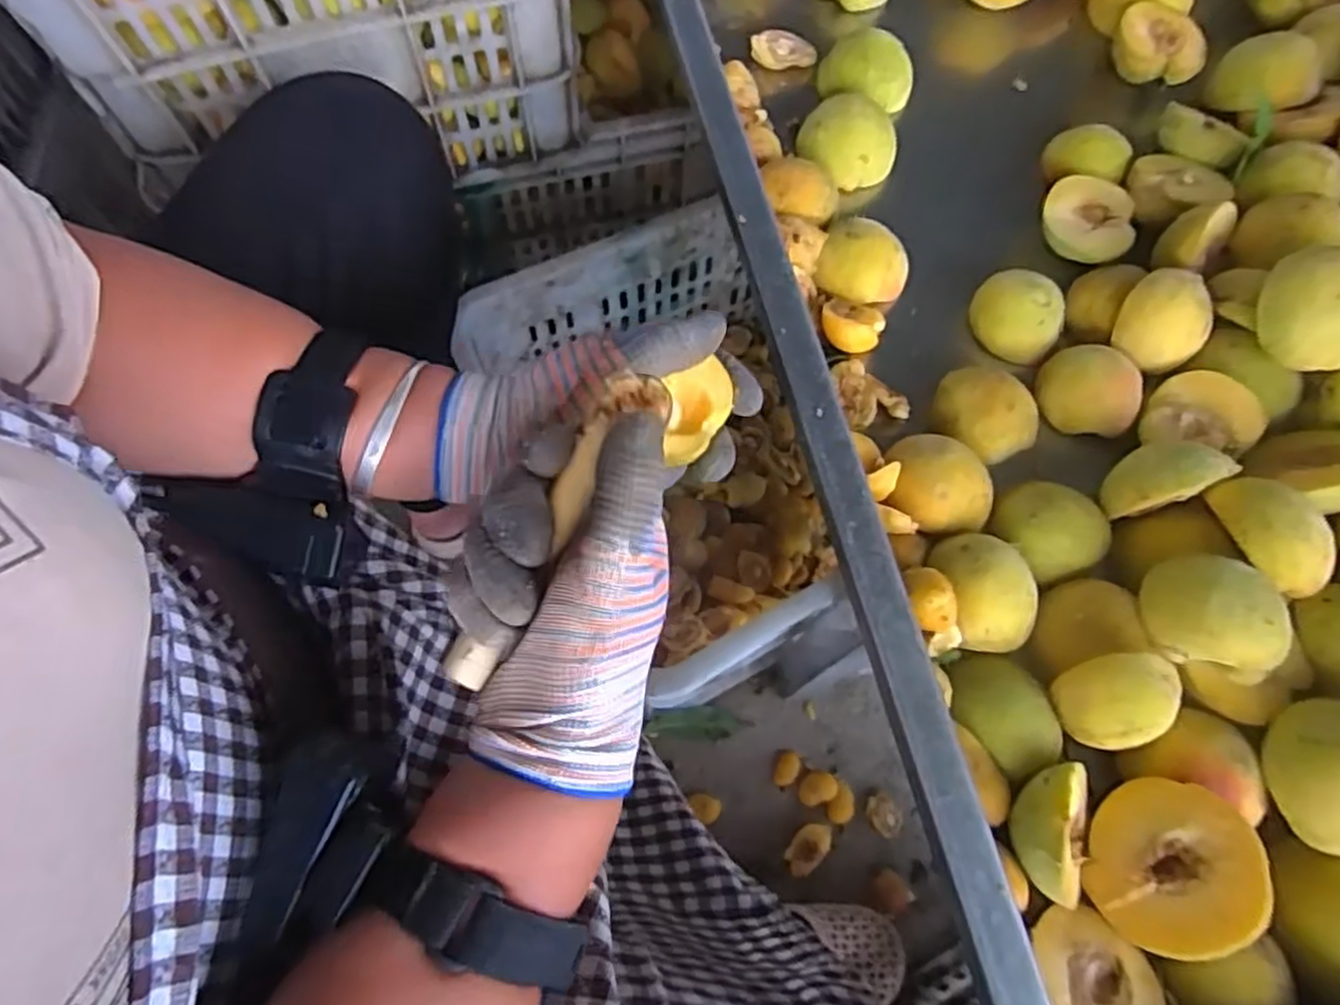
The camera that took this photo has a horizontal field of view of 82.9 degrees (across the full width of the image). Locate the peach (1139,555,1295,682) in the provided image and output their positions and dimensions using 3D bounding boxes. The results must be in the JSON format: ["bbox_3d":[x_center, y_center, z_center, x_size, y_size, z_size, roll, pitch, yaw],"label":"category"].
[{"bbox_3d":[0.252,0.052,0.349,0.058,0.035,0.058,-1,70,-1],"label":"peach"}]

